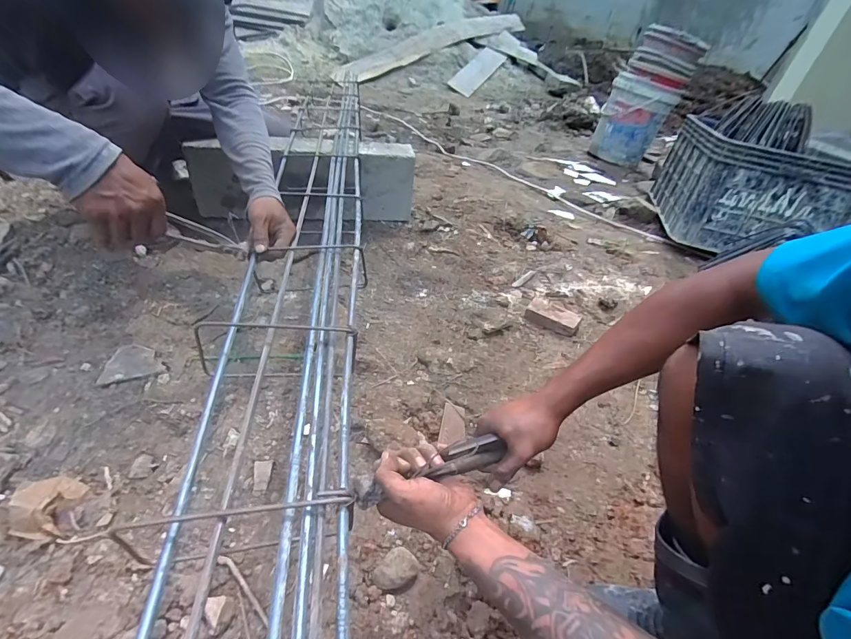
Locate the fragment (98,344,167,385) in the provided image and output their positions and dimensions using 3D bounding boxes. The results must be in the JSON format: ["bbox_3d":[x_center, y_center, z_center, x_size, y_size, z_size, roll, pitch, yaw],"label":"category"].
[{"bbox_3d":[-0.523,0.077,0.728,0.093,0.010,0.091,-12,42,-24],"label":"fragment"}]

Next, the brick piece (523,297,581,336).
[{"bbox_3d":[0.305,-0.010,0.972,0.122,0.035,0.063,23,41,18],"label":"brick piece"}]

